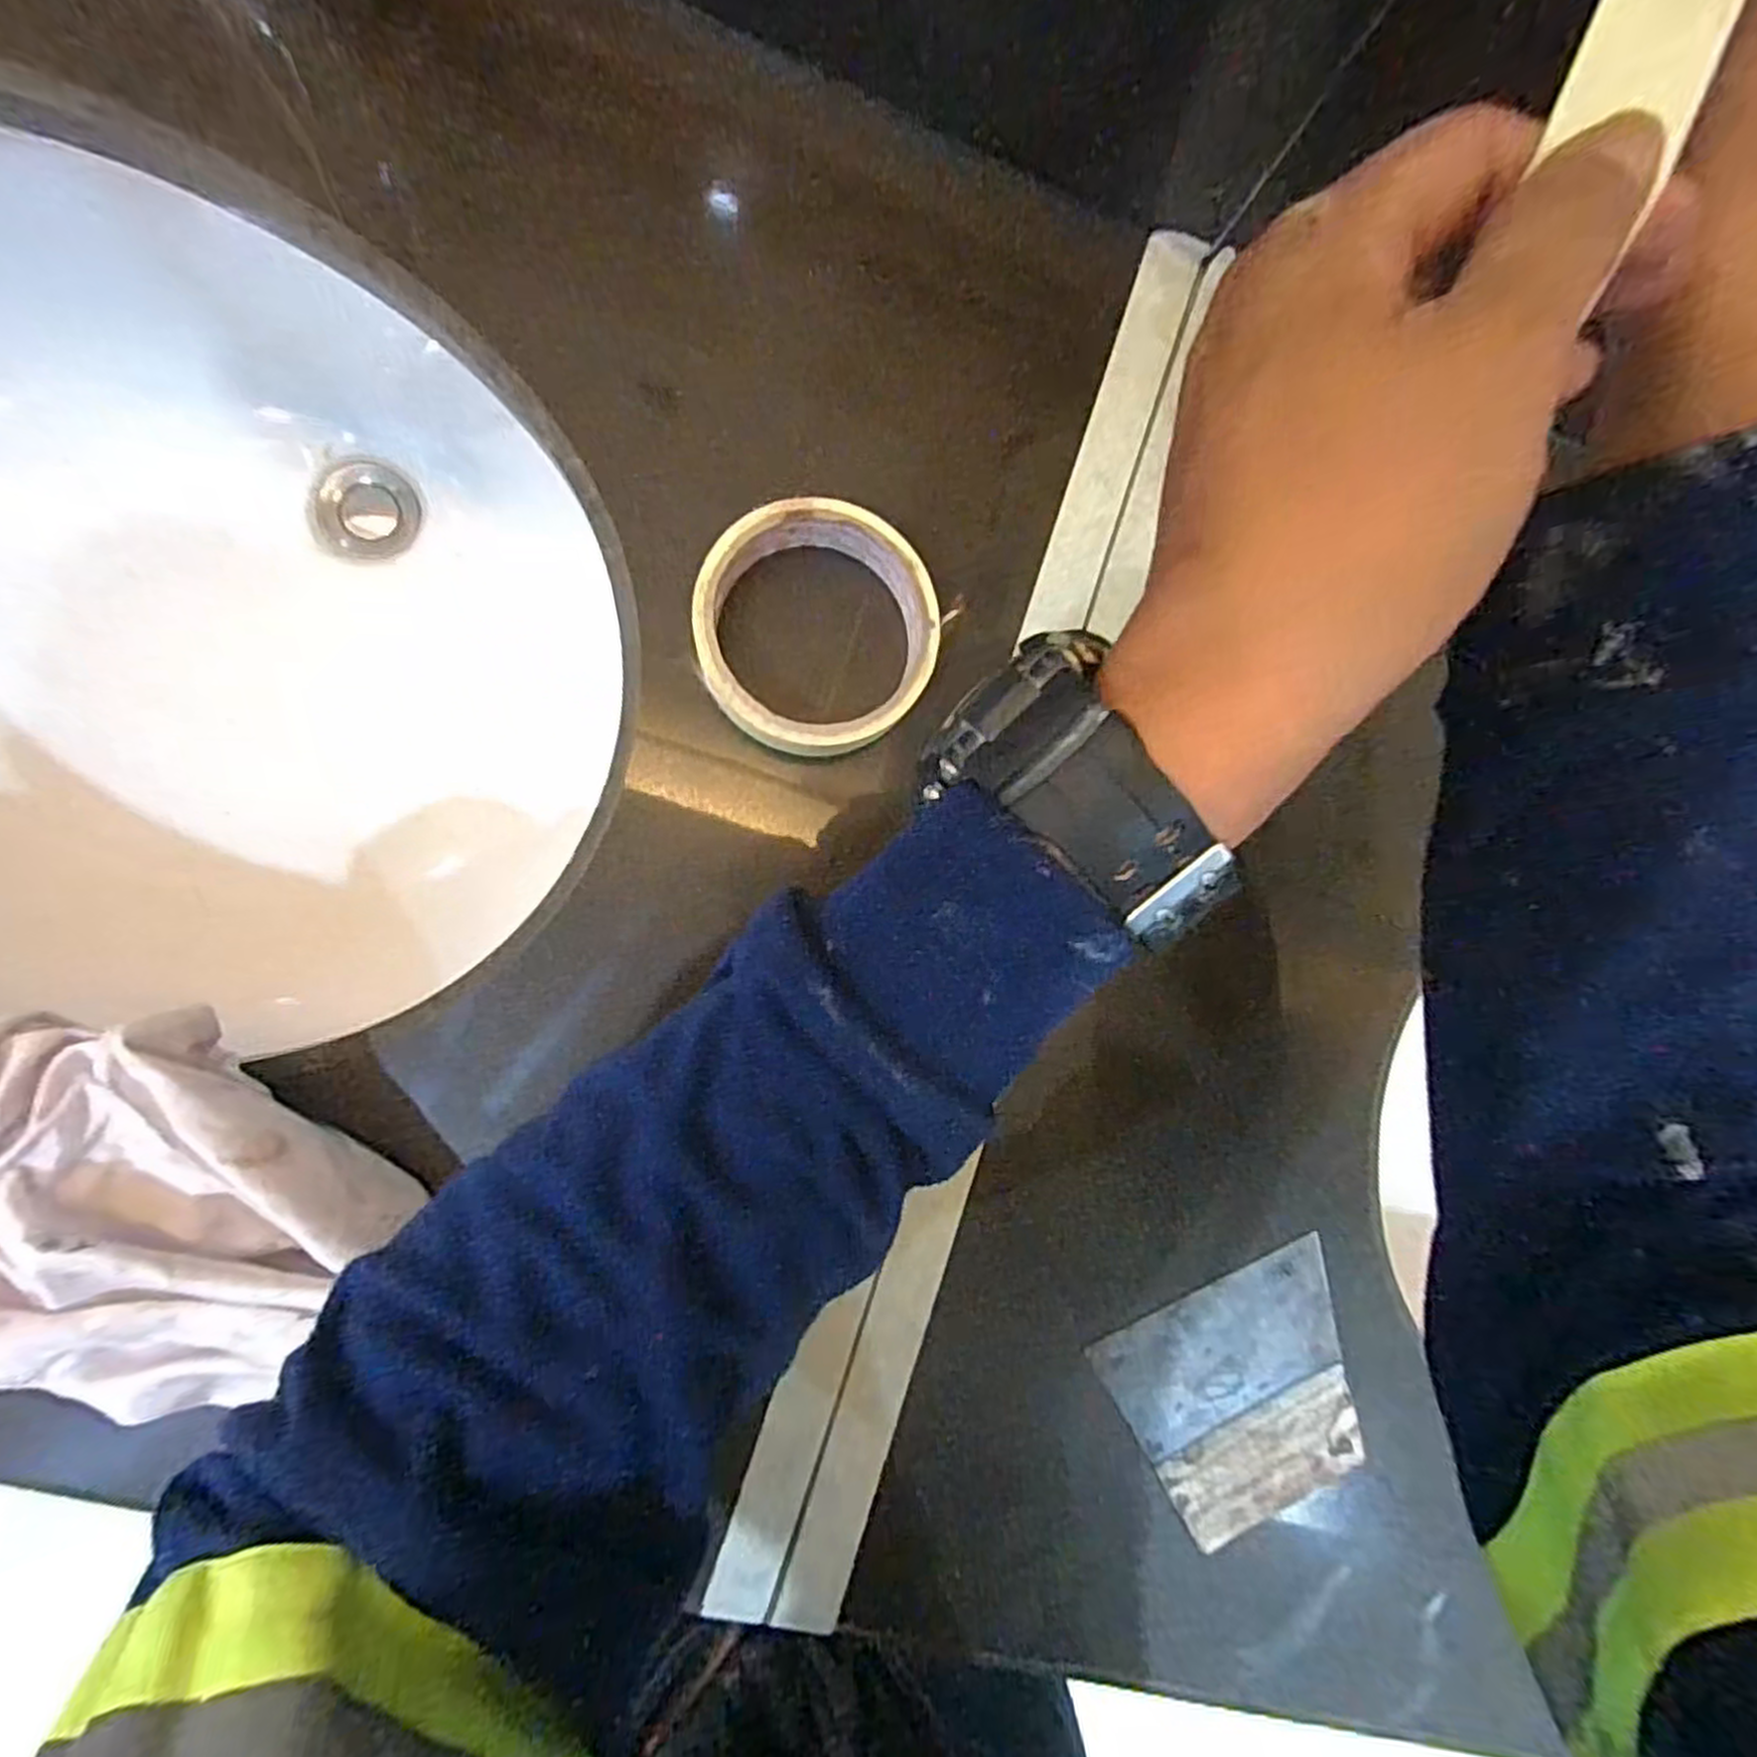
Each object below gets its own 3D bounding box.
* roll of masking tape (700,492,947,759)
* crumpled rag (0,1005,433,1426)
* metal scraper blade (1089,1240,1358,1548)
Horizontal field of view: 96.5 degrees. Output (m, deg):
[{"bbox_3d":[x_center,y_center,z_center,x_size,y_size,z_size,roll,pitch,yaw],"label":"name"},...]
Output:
[{"bbox_3d":[-0.023,-0.091,0.297,0.086,0.029,0.090,6,88,-9],"label":"roll of masking tape"},{"bbox_3d":[-0.273,0.111,0.240,0.212,0.054,0.140,-20,92,-9],"label":"crumpled rag"},{"bbox_3d":[0.155,0.220,0.333,0.104,0.006,0.097,-20,92,-9],"label":"metal scraper blade"}]

